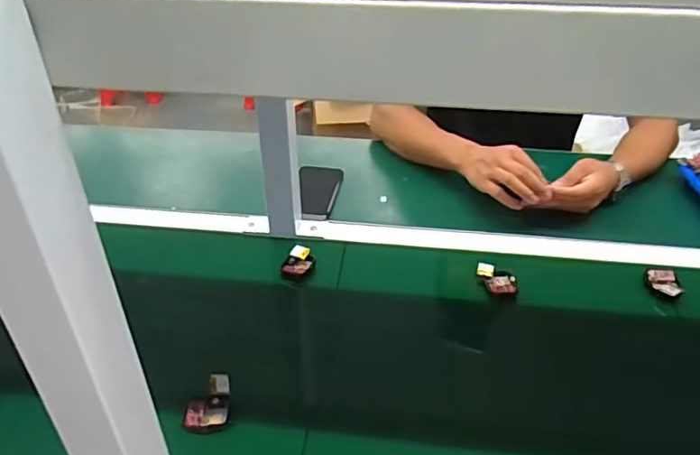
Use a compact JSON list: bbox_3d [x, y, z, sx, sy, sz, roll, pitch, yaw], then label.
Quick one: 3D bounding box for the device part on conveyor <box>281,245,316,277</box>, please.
[{"bbox_3d":[-0.067,0.045,0.719,0.040,0.019,0.047,2,35,5],"label":"device part on conveyor"}]

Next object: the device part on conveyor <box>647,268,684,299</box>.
[{"bbox_3d":[0.392,0.069,0.680,0.033,0.009,0.054,-8,30,19],"label":"device part on conveyor"}]

